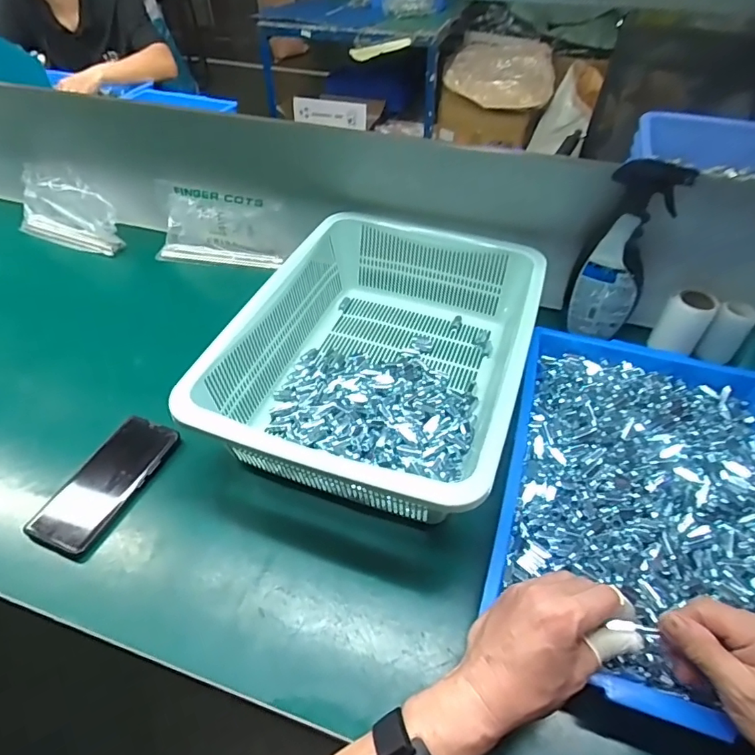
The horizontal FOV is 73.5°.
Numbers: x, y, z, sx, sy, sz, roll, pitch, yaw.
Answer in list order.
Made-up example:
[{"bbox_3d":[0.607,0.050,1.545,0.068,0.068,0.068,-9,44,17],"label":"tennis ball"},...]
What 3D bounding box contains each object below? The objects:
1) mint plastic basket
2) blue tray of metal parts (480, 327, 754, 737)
[{"bbox_3d":[0.016,-0.027,0.625,0.322,0.121,0.417,15,47,14],"label":"mint plastic basket"},{"bbox_3d":[0.296,0.115,0.523,0.305,0.055,0.425,15,47,13],"label":"blue tray of metal parts"}]

